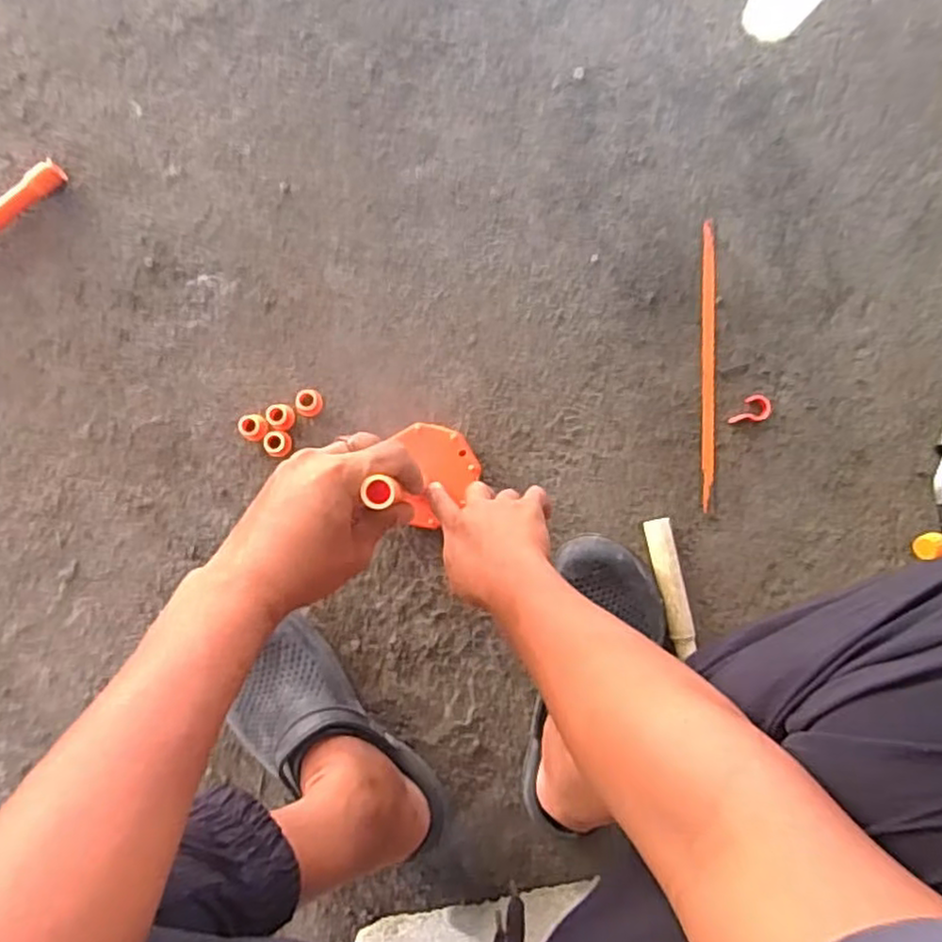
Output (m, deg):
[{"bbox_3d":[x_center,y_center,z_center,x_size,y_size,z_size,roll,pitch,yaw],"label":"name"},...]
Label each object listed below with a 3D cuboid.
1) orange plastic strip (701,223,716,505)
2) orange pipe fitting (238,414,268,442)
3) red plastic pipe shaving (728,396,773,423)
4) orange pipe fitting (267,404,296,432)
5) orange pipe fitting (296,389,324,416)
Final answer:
[{"bbox_3d":[0.245,-0.110,0.715,0.014,0.004,0.293,1,88,0],"label":"orange plastic strip"},{"bbox_3d":[-0.223,-0.044,0.714,0.028,0.023,0.026,16,88,0],"label":"orange pipe fitting"},{"bbox_3d":[0.287,-0.064,0.712,0.043,0.006,0.027,-5,88,0],"label":"red plastic pipe shaving"},{"bbox_3d":[-0.195,-0.054,0.713,0.026,0.017,0.026,3,88,0],"label":"orange pipe fitting"},{"bbox_3d":[-0.166,-0.070,0.712,0.026,0.022,0.026,0,88,0],"label":"orange pipe fitting"}]

